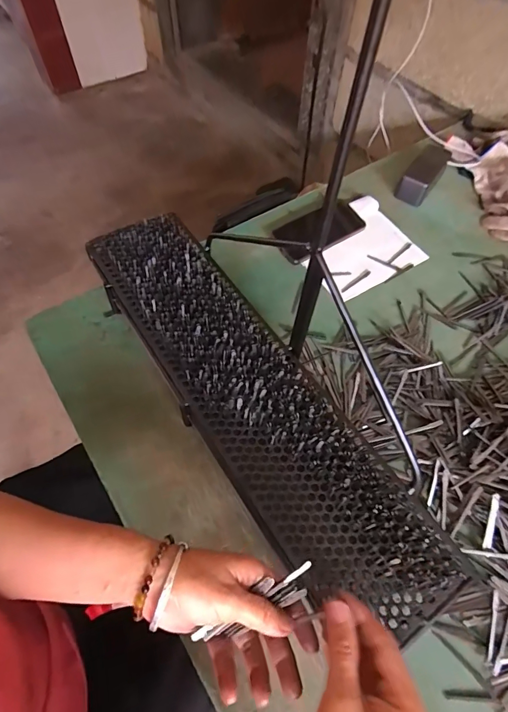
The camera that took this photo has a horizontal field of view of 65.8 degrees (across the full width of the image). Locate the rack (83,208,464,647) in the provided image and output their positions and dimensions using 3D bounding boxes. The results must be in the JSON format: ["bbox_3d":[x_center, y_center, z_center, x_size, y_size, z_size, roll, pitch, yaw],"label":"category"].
[{"bbox_3d":[-0.014,0.028,0.459,0.142,0.041,0.570,-31,64,-18],"label":"rack"}]

